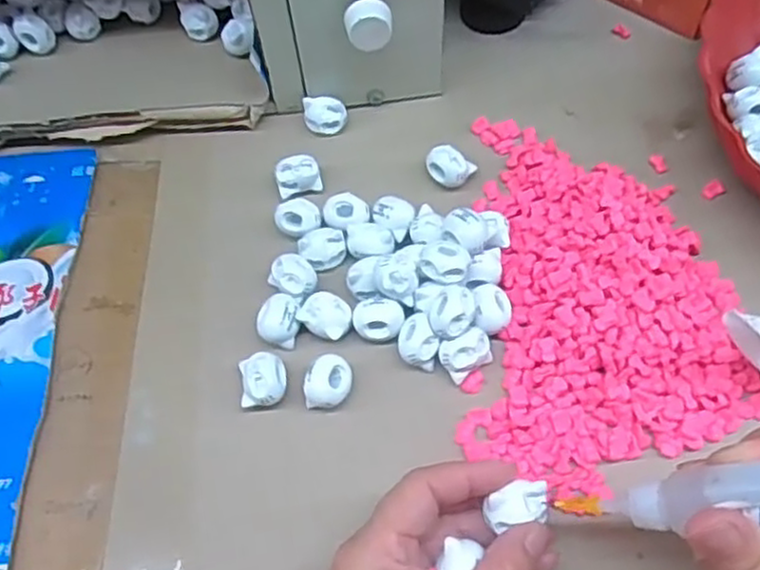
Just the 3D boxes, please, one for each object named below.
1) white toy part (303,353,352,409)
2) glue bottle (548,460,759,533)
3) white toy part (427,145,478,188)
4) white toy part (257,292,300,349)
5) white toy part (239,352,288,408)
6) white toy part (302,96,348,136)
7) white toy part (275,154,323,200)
[{"bbox_3d":[-0.024,0.047,0.348,0.019,0.017,0.025,20,62,16],"label":"white toy part"},{"bbox_3d":[0.107,0.078,0.255,0.091,0.018,0.020,-19,48,40],"label":"glue bottle"},{"bbox_3d":[0.040,-0.068,0.418,0.023,0.016,0.020,38,68,24],"label":"white toy part"},{"bbox_3d":[-0.051,0.019,0.371,0.022,0.019,0.026,-12,58,-3],"label":"white toy part"},{"bbox_3d":[-0.057,0.047,0.351,0.021,0.016,0.024,-5,58,2],"label":"white toy part"},{"bbox_3d":[-0.033,-0.104,0.444,0.025,0.019,0.018,-8,58,0],"label":"white toy part"},{"bbox_3d":[-0.048,-0.063,0.420,0.025,0.018,0.017,-15,58,-5],"label":"white toy part"}]

